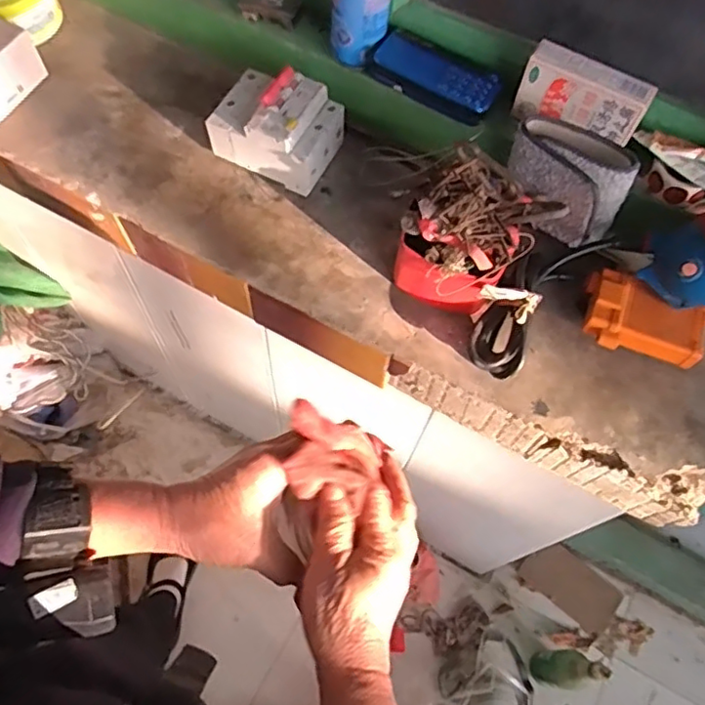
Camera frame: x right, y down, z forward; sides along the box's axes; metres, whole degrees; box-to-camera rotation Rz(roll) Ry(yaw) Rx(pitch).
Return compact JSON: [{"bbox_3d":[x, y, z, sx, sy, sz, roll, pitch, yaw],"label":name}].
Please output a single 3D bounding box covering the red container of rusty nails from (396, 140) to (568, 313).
[{"bbox_3d":[0.101,-0.105,0.512,0.116,0.122,0.107,1,64,-3],"label":"red container of rusty nails"}]

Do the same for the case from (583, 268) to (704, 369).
[{"bbox_3d":[0.255,-0.030,0.528,0.099,0.022,0.063,19,64,6],"label":"case"}]

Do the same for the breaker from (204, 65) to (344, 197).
[{"bbox_3d":[-0.075,-0.225,0.595,0.112,0.069,0.085,24,65,8],"label":"breaker"}]

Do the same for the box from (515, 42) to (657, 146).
[{"bbox_3d":[0.199,-0.221,0.527,0.105,0.058,0.026,32,66,11],"label":"box"}]

